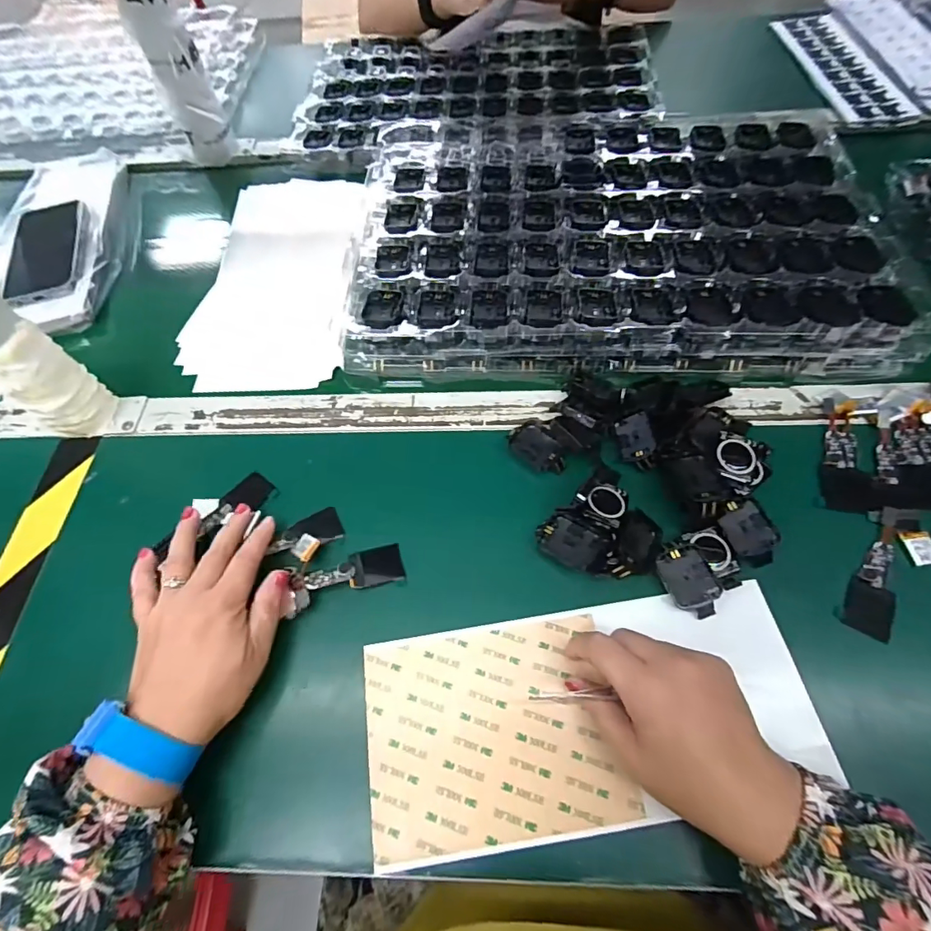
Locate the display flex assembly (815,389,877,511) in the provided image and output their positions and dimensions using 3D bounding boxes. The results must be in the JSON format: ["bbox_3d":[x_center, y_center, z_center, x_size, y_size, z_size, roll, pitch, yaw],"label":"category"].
[{"bbox_3d":[0.305,-0.015,0.379,0.038,0.010,0.108,10,63,9],"label":"display flex assembly"}]

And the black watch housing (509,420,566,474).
[{"bbox_3d":[0.059,-0.013,0.388,0.032,0.007,0.050,-30,64,-12],"label":"black watch housing"}]

